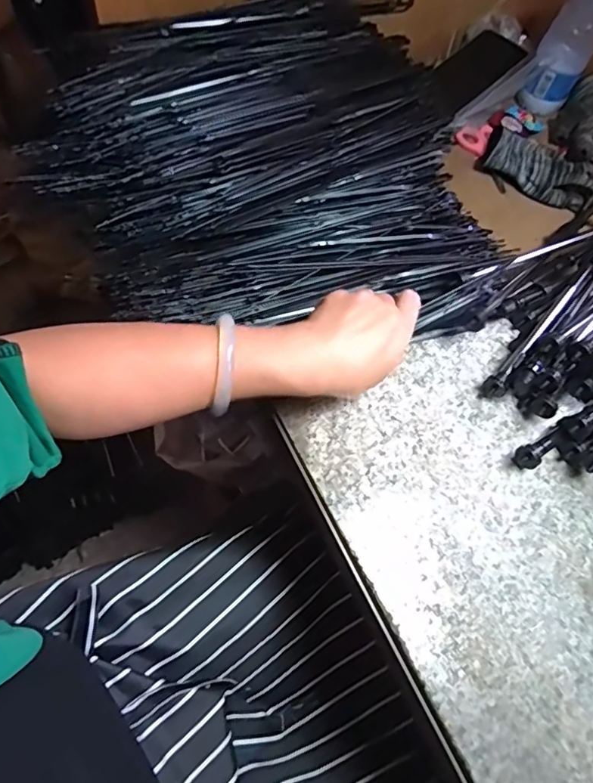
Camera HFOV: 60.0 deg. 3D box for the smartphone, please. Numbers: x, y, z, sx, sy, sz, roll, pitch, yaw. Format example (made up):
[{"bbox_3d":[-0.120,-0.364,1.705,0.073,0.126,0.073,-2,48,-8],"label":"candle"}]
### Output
[{"bbox_3d":[0.226,-0.412,0.659,0.151,0.012,0.067,-40,85,-15],"label":"smartphone"}]

